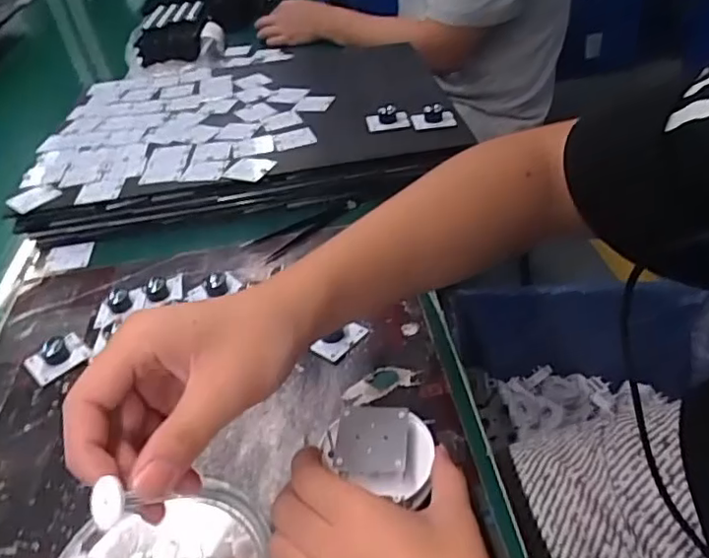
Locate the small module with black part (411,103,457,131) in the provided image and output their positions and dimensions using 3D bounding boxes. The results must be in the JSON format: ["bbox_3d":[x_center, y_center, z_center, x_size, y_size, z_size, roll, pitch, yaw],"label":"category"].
[{"bbox_3d":[0.087,-0.180,0.673,0.048,0.022,0.030,-4,38,5],"label":"small module with black part"}]

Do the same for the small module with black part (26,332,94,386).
[{"bbox_3d":[-0.242,0.061,0.494,0.038,0.018,0.044,28,50,36],"label":"small module with black part"}]

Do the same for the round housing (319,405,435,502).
[{"bbox_3d":[0.015,0.101,0.363,0.064,0.018,0.054,-10,38,-4],"label":"round housing"}]

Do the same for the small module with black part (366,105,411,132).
[{"bbox_3d":[0.037,-0.181,0.679,0.048,0.017,0.031,-2,39,7],"label":"small module with black part"}]

